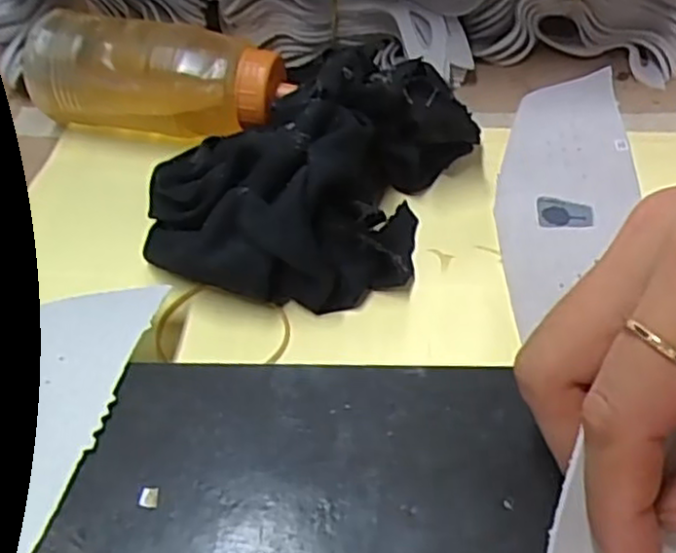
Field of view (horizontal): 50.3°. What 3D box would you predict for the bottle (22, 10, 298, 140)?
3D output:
[{"bbox_3d":[-0.078,-0.092,0.325,0.115,0.041,0.045,3,48,8],"label":"bottle"}]

